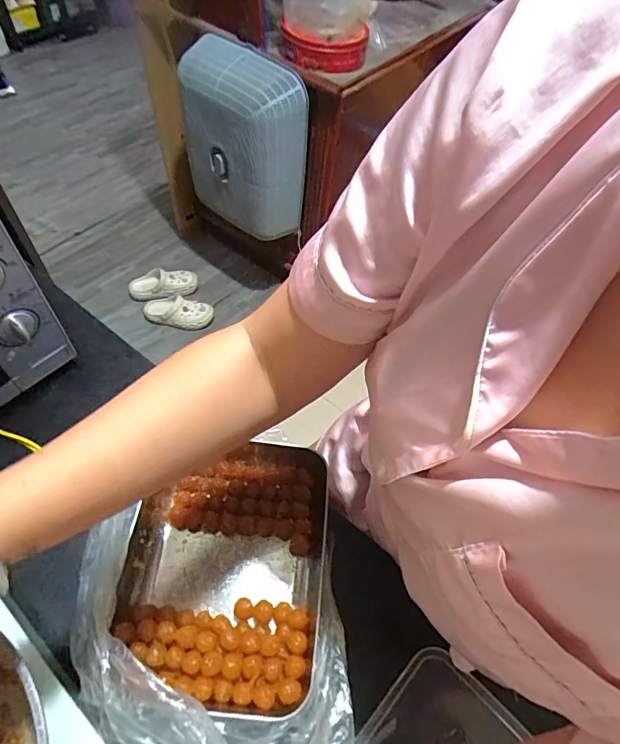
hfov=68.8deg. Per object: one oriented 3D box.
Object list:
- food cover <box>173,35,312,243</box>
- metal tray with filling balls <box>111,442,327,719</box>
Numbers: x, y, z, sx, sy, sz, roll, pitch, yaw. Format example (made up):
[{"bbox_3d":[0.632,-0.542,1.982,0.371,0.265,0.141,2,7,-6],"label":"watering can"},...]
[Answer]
[{"bbox_3d":[-0.186,-0.616,1.308,0.353,0.498,0.148,25,57,12],"label":"food cover"},{"bbox_3d":[-0.086,0.199,0.477,0.198,0.036,0.252,5,55,-2],"label":"metal tray with filling balls"}]

